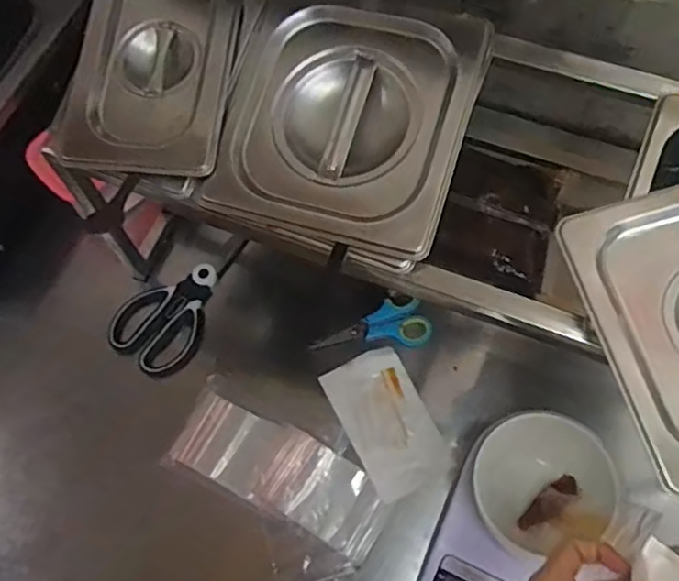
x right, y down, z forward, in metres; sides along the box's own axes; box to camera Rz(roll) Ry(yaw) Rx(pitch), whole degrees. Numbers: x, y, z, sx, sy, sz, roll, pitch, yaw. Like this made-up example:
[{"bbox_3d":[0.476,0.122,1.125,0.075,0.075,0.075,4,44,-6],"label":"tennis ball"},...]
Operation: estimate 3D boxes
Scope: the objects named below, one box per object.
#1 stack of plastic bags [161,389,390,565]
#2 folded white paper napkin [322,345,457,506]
[{"bbox_3d":[-0.053,0.164,0.580,0.200,0.012,0.073,24,70,12],"label":"stack of plastic bags"},{"bbox_3d":[0.045,0.120,0.594,0.078,0.013,0.130,-25,68,-8],"label":"folded white paper napkin"}]

